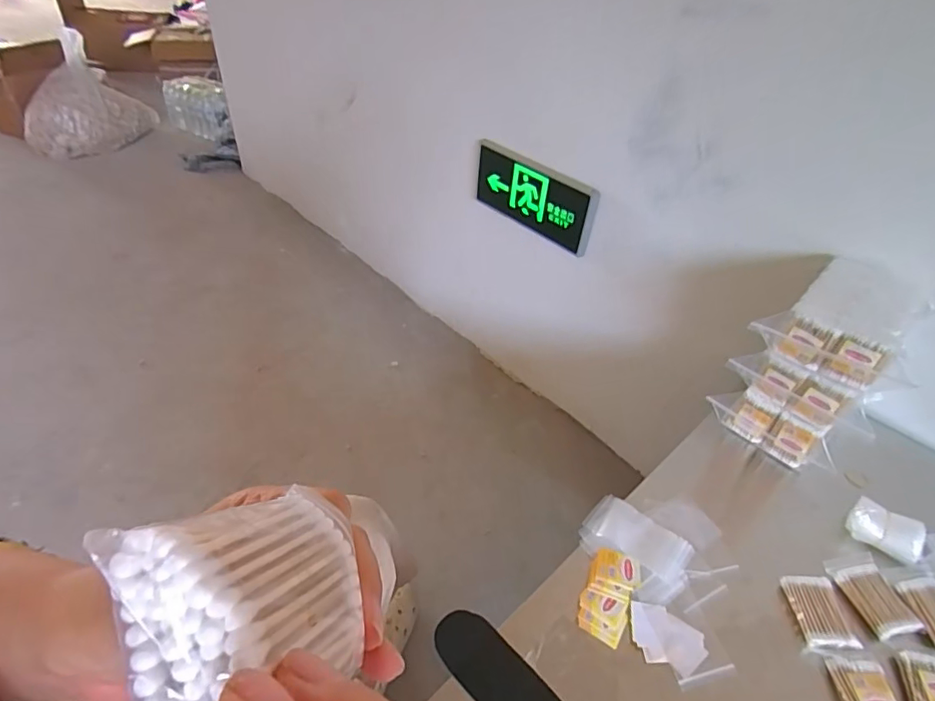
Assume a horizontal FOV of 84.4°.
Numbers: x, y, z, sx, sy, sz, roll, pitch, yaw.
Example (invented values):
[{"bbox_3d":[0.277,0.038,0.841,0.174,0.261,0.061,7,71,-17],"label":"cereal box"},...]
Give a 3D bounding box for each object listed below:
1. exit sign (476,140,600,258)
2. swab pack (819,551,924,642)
[{"bbox_3d":[0.145,-0.341,1.158,0.033,0.163,0.330,-31,52,-34],"label":"exit sign"},{"bbox_3d":[0.464,0.281,0.594,0.062,0.011,0.088,-7,42,-8],"label":"swab pack"}]

